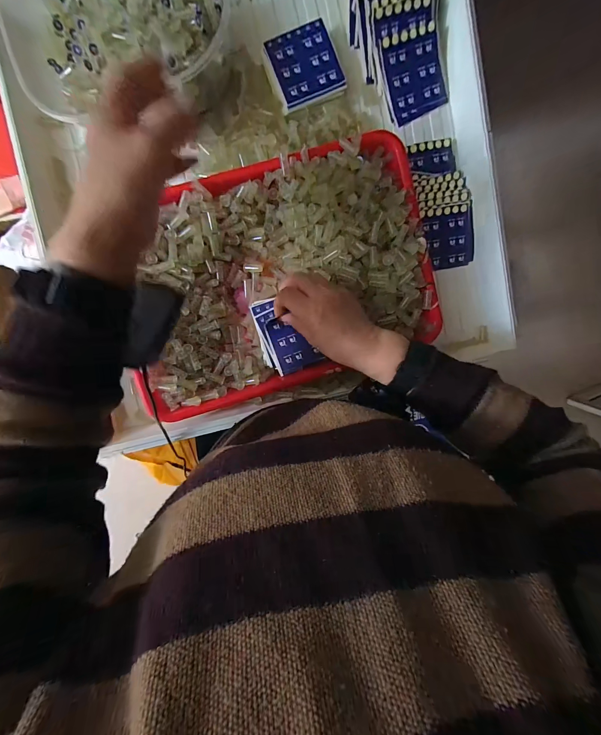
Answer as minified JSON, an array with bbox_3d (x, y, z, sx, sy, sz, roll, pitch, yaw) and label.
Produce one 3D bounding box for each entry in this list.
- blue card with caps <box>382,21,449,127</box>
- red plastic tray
[{"bbox_3d":[0.148,-0.377,0.395,0.080,0.005,0.091,-25,111,-6],"label":"blue card with caps"},{"bbox_3d":[-0.028,-0.105,0.379,0.375,0.060,0.256,-17,91,-3],"label":"red plastic tray"}]

